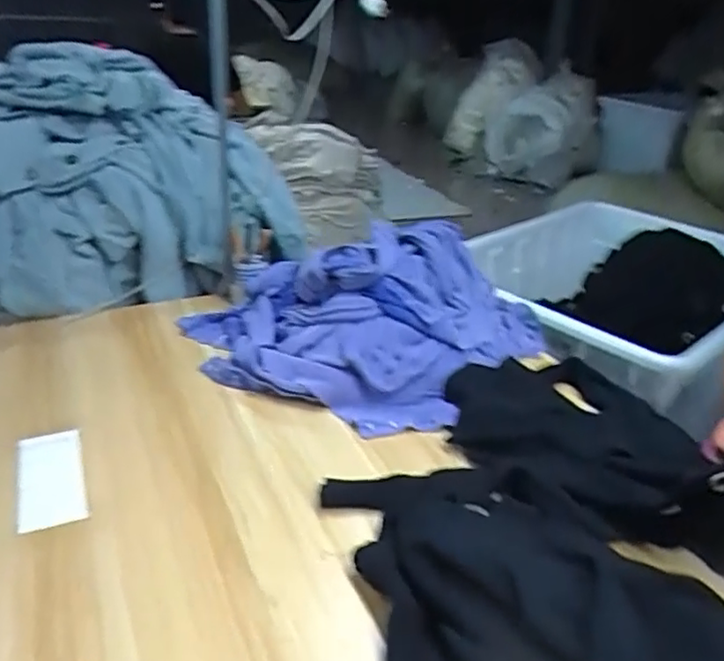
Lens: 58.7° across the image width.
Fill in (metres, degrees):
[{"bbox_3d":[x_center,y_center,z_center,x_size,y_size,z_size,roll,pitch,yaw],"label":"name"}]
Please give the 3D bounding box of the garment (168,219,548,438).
[{"bbox_3d":[-0.009,-0.045,1.165,0.582,0.187,0.457,14,30,22],"label":"garment"}]

